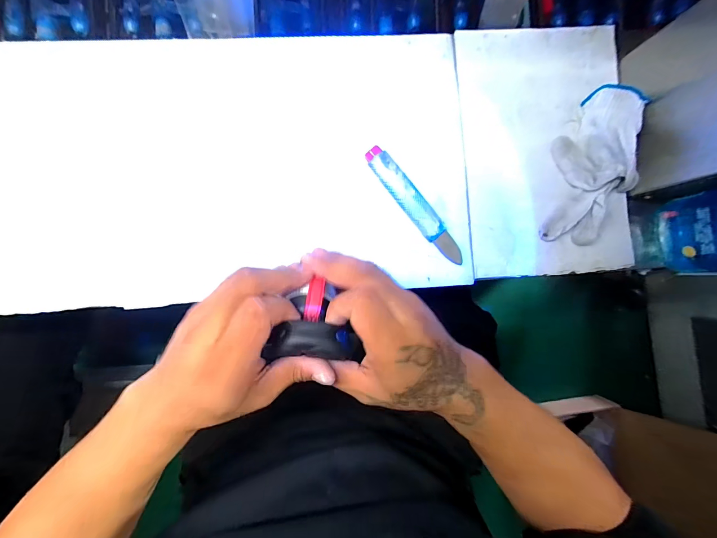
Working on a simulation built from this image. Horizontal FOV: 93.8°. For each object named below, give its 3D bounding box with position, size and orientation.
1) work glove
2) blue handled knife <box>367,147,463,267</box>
[{"bbox_3d":[0.277,-0.115,0.384,0.096,0.046,0.173,7,89,-4],"label":"work glove"},{"bbox_3d":[0.065,-0.071,0.385,0.027,0.017,0.160,-39,92,-3],"label":"blue handled knife"}]

